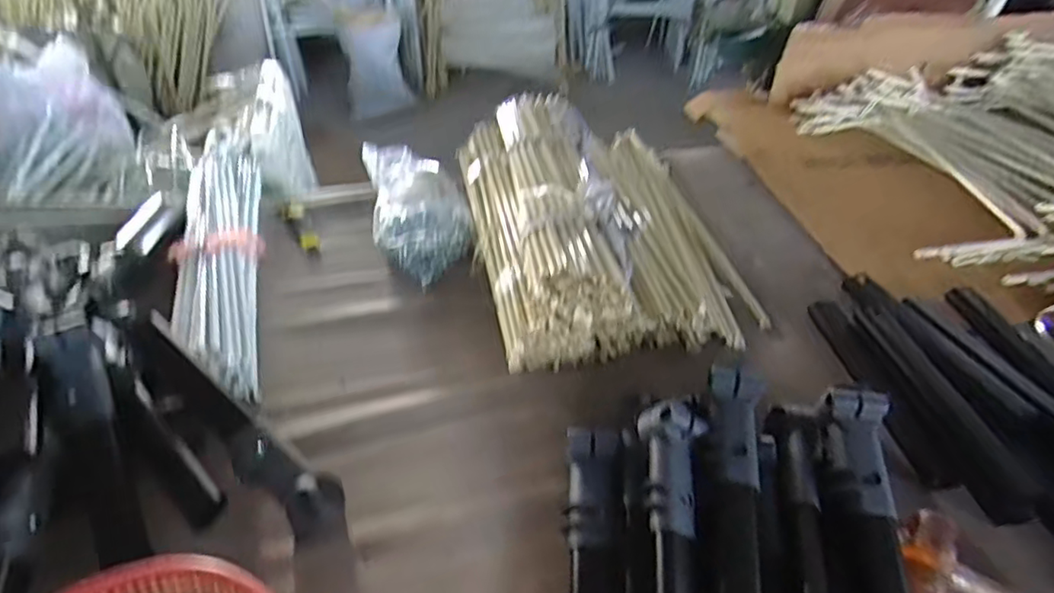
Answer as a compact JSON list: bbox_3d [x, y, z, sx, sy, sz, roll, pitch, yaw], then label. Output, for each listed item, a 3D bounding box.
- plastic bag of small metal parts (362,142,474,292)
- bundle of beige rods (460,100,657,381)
[{"bbox_3d":[-0.202,-0.168,1.137,0.181,0.134,0.291,-10,42,-12],"label":"plastic bag of small metal parts"},{"bbox_3d":[0.038,-0.176,1.114,0.267,0.151,0.669,-7,42,-9],"label":"bundle of beige rods"}]

